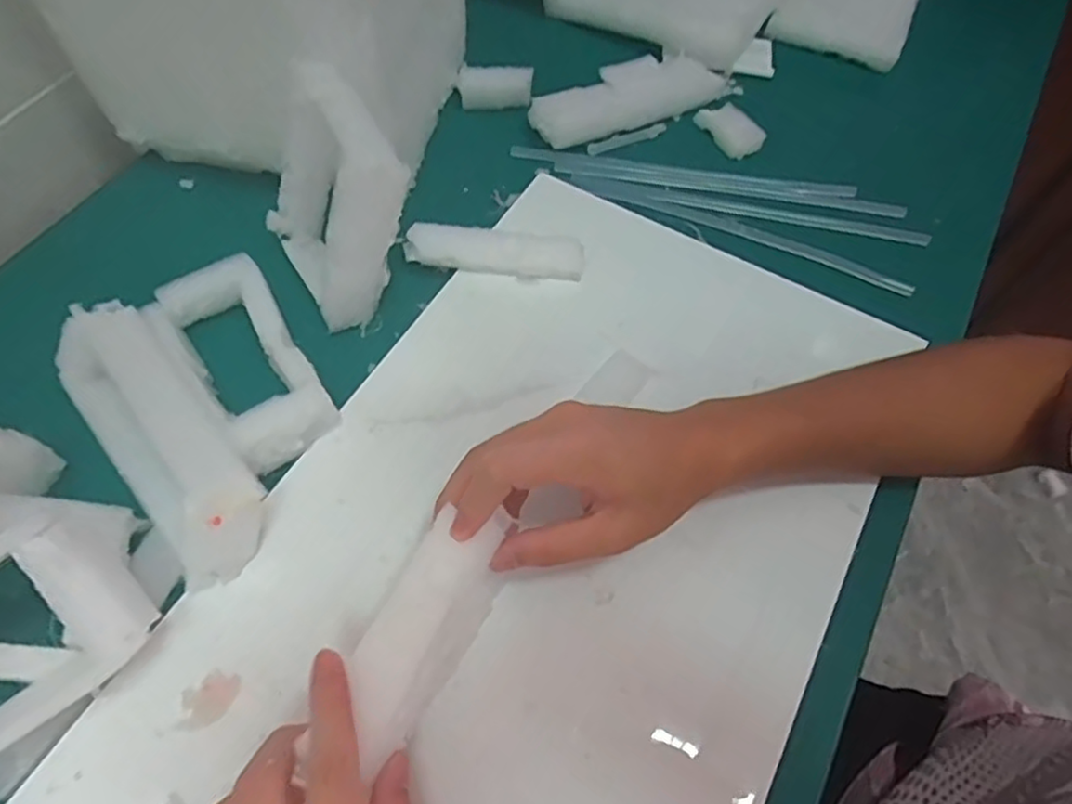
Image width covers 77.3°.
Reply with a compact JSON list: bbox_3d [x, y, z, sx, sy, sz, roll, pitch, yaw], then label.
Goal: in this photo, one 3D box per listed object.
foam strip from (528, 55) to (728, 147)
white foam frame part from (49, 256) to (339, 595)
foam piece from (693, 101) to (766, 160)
[{"bbox_3d":[0.077,-0.248,0.543,0.177,0.015,0.049,-25,104,-20],"label":"foam strip"},{"bbox_3d":[-0.184,-0.006,0.380,0.121,0.056,0.181,-37,68,-20],"label":"white foam frame part"},{"bbox_3d":[0.154,-0.223,0.537,0.023,0.017,0.060,-32,67,-18],"label":"foam piece"}]

